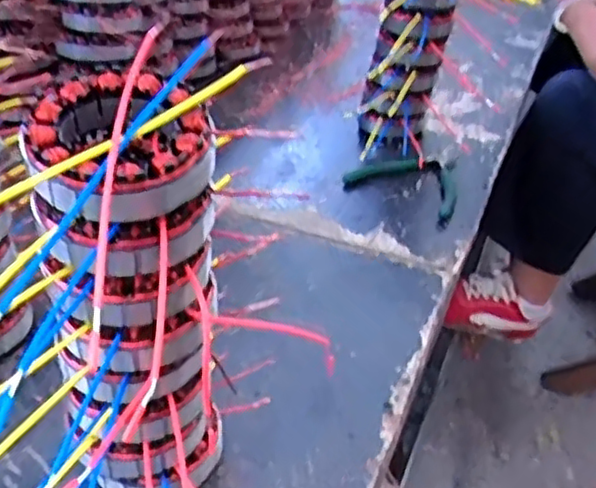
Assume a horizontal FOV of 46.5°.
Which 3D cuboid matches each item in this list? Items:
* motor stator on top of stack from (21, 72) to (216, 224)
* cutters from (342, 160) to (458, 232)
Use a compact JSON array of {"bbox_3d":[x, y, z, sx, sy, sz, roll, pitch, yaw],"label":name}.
[{"bbox_3d":[-0.086,-0.047,0.331,0.082,0.040,0.085,2,36,-2],"label":"motor stator on top of stack"},{"bbox_3d":[0.136,-0.079,0.791,0.129,0.018,0.134,24,41,26],"label":"cutters"}]

